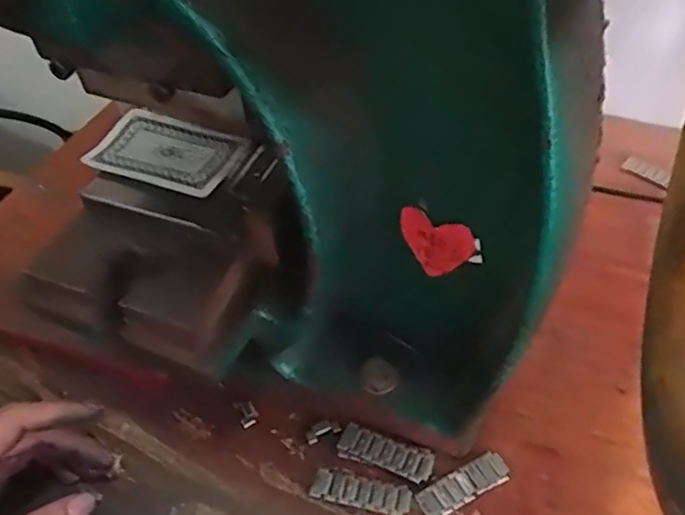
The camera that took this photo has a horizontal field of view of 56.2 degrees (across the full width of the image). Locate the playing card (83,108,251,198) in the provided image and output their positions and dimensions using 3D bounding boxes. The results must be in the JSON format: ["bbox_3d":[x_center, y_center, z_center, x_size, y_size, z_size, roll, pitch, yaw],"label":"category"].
[{"bbox_3d":[-0.103,-0.063,0.377,0.088,0.009,0.055,20,53,19],"label":"playing card"}]

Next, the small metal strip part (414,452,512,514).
[{"bbox_3d":[0.067,0.125,0.353,0.054,0.004,0.019,-23,51,-15],"label":"small metal strip part"}]

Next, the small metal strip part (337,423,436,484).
[{"bbox_3d":[0.025,0.111,0.365,0.053,0.004,0.020,15,51,17],"label":"small metal strip part"}]

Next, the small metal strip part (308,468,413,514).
[{"bbox_3d":[0.010,0.129,0.353,0.055,0.004,0.015,9,50,12],"label":"small metal strip part"}]

